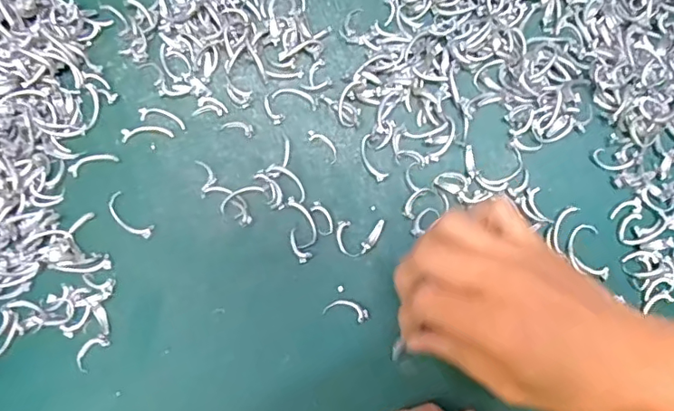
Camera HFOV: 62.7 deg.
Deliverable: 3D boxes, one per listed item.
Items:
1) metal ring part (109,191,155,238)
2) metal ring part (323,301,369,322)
[{"bbox_3d":[-0.123,0.007,0.327,0.035,0.004,0.014,42,79,10],"label":"metal ring part"},{"bbox_3d":[0.005,0.059,0.311,0.024,0.004,0.009,16,76,4],"label":"metal ring part"}]

